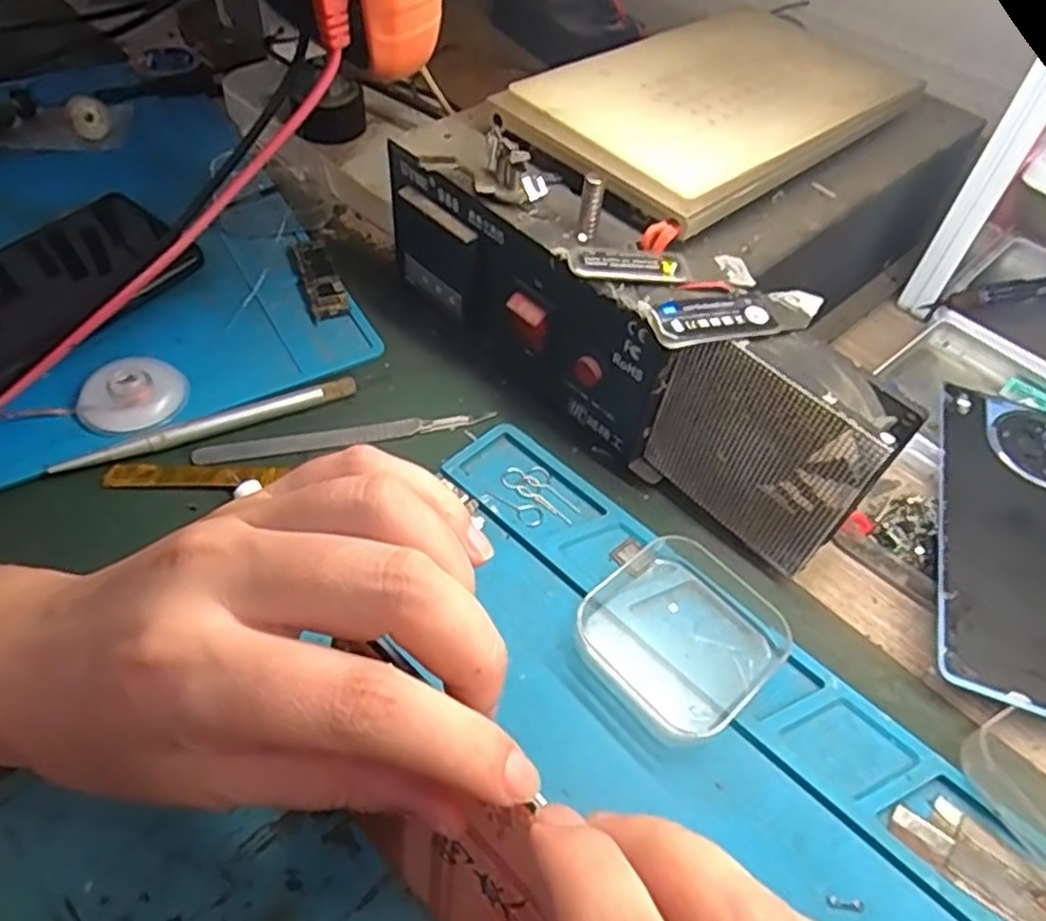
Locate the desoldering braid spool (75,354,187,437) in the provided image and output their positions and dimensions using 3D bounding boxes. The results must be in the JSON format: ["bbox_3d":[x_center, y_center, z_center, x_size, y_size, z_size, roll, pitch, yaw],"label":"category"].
[{"bbox_3d":[-0.173,-0.029,0.324,0.044,0.009,0.037,-26,58,-23],"label":"desoldering braid spool"}]

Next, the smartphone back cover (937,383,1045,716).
[{"bbox_3d":[0.206,0.031,0.298,0.071,0.004,0.155,18,51,10],"label":"smartphone back cover"}]

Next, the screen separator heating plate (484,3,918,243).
[{"bbox_3d":[0.089,-0.166,0.335,0.185,0.012,0.113,-34,61,-25],"label":"screen separator heating plate"}]

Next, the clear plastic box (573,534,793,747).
[{"bbox_3d":[0.059,0.061,0.270,0.069,0.014,0.064,-36,62,-28],"label":"clear plastic box"}]

